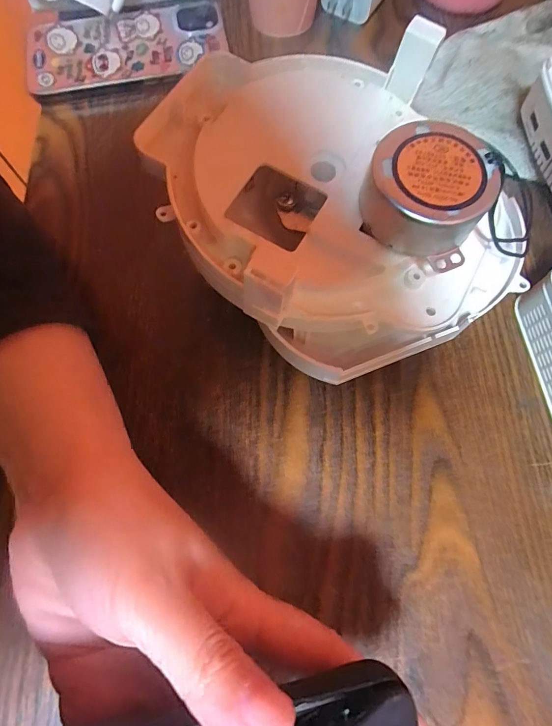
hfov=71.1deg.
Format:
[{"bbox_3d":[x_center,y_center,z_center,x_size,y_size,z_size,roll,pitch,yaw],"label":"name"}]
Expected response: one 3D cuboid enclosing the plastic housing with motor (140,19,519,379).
[{"bbox_3d":[0.024,-0.074,0.194,0.138,0.095,0.164,-31,75,-9],"label":"plastic housing with motor"}]

